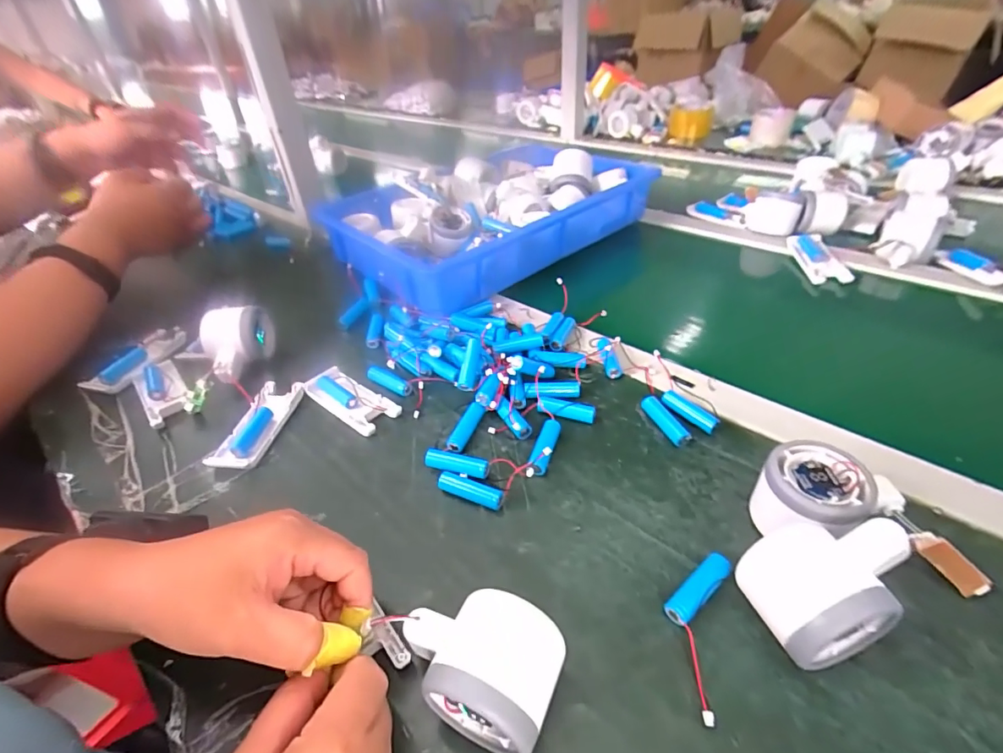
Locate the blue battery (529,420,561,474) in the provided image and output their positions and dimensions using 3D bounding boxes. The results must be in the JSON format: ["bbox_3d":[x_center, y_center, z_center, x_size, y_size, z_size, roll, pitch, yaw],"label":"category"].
[{"bbox_3d":[0.034,0.057,0.382,0.016,0.016,0.056,8,42,18],"label":"blue battery"}]

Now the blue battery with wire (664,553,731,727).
[{"bbox_3d":[0.111,0.143,0.272,0.031,0.013,0.091,13,43,22],"label":"blue battery with wire"}]

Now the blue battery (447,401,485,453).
[{"bbox_3d":[-0.031,0.045,0.409,0.012,0.016,0.048,17,59,26],"label":"blue battery"}]

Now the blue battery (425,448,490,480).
[{"bbox_3d":[-0.035,0.069,0.369,0.051,0.017,0.014,9,42,18],"label":"blue battery"}]

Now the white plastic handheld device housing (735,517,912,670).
[{"bbox_3d":[0.175,0.115,0.258,0.078,0.065,0.056,-13,40,-8],"label":"white plastic handheld device housing"}]

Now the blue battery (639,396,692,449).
[{"bbox_3d":[0.137,0.037,0.397,0.014,0.017,0.049,-19,41,-15],"label":"blue battery"}]

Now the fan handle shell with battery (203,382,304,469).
[{"bbox_3d":[-0.220,0.045,0.428,0.041,0.018,0.099,2,40,11],"label":"fan handle shell with battery"}]

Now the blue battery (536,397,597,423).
[{"bbox_3d":[0.057,0.030,0.415,0.049,0.016,0.014,9,42,18],"label":"blue battery"}]

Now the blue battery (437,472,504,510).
[{"bbox_3d":[-0.024,0.085,0.354,0.051,0.014,0.014,13,43,23],"label":"blue battery"}]

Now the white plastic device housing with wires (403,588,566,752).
[{"bbox_3d":[-0.013,0.145,0.241,0.081,0.054,0.055,10,42,19],"label":"white plastic device housing with wires"}]

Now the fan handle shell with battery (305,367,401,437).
[{"bbox_3d":[-0.142,0.023,0.445,0.101,0.018,0.037,24,48,32],"label":"fan handle shell with battery"}]

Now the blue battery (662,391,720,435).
[{"bbox_3d":[0.160,0.031,0.401,0.019,0.014,0.048,-28,44,-24],"label":"blue battery"}]

